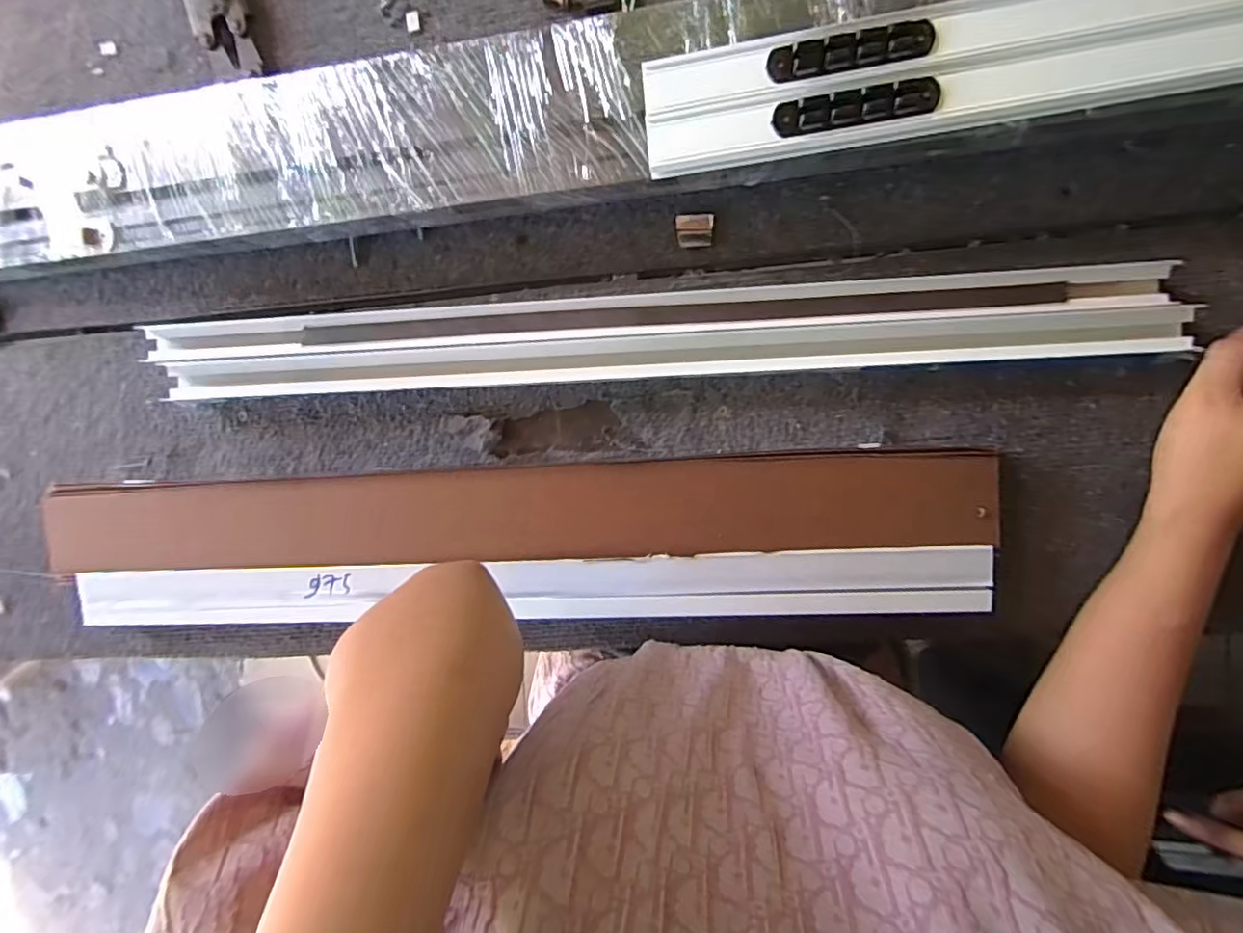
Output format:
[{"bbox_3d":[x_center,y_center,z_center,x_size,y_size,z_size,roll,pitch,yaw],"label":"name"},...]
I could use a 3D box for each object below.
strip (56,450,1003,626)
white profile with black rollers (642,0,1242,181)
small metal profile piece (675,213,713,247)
[{"bbox_3d":[-0.092,0.056,0.388,0.631,0.030,0.107,-3,90,8],"label":"strip"},{"bbox_3d":[0.343,-0.220,0.264,0.660,0.017,0.056,-6,90,8],"label":"white profile with black rollers"},{"bbox_3d":[0.047,-0.152,0.369,0.023,0.004,0.020,-2,90,8],"label":"small metal profile piece"}]

